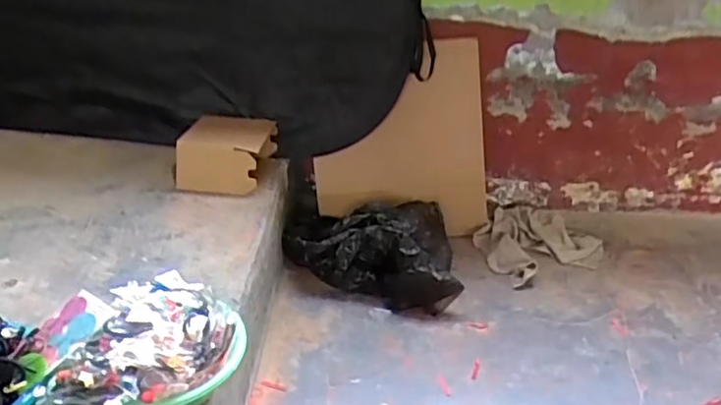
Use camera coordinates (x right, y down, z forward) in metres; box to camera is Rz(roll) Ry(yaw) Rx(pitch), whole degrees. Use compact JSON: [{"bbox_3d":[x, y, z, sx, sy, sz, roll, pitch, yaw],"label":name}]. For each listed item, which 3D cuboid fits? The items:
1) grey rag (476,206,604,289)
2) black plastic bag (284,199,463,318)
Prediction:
[{"bbox_3d":[0.448,0.092,1.614,0.332,0.057,0.283,-10,28,-24],"label":"grey rag"},{"bbox_3d":[0.019,0.108,1.436,0.384,0.158,0.311,-1,26,-6],"label":"black plastic bag"}]

